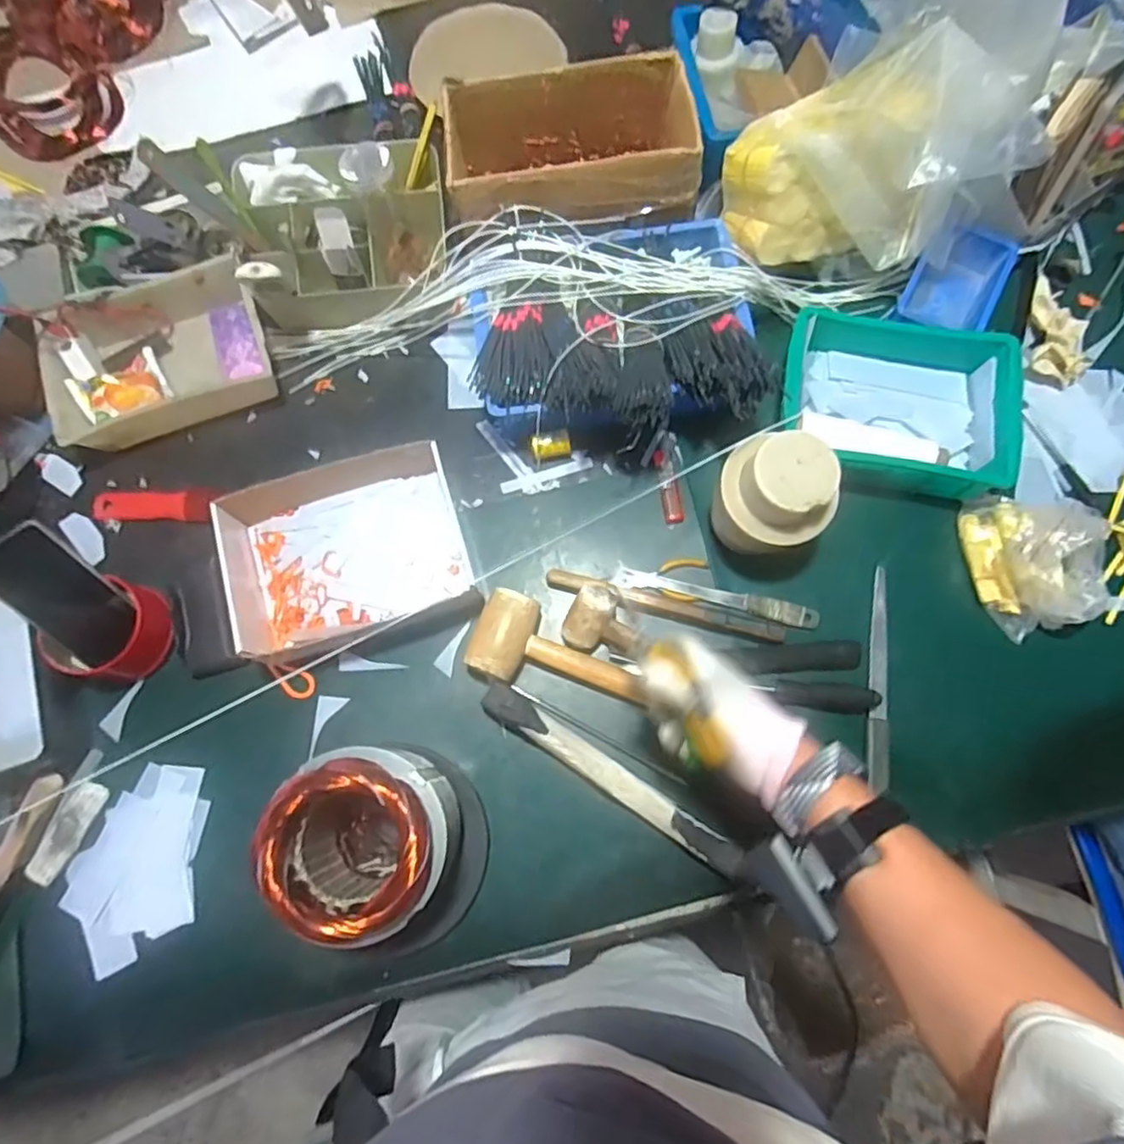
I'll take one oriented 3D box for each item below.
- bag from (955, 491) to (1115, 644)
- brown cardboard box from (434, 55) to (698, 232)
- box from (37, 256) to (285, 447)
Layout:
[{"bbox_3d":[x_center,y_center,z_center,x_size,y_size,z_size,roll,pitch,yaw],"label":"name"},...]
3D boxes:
[{"bbox_3d":[0.512,-0.020,0.708,0.129,0.081,0.158,-19,76,-4],"label":"bag"},{"bbox_3d":[0.007,-0.482,0.769,0.286,0.091,0.171,-6,77,-2],"label":"brown cardboard box"},{"bbox_3d":[-0.465,-0.250,0.778,0.243,0.059,0.176,-17,76,-4],"label":"box"}]

